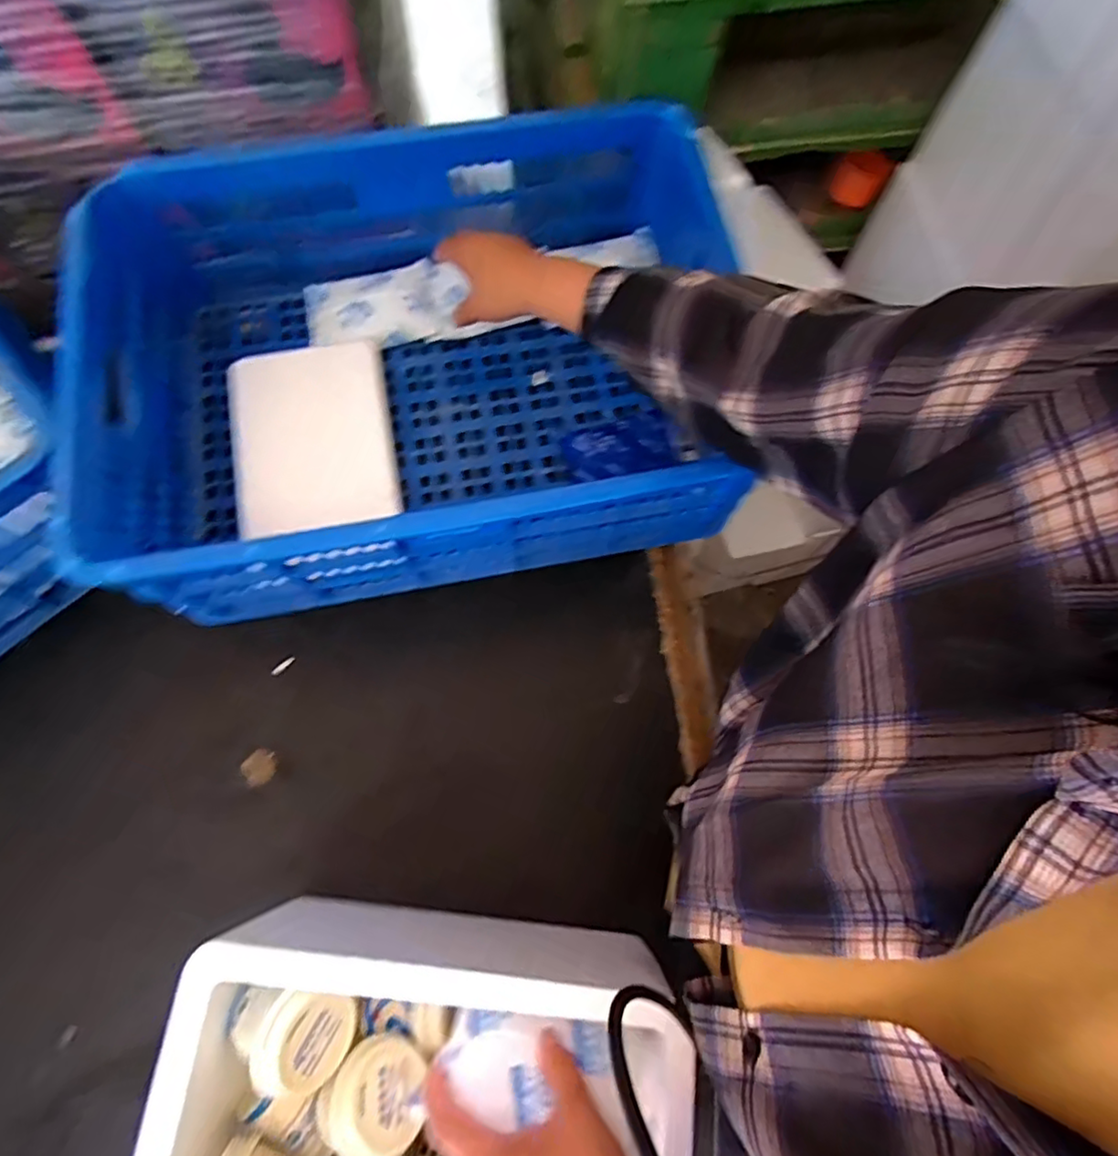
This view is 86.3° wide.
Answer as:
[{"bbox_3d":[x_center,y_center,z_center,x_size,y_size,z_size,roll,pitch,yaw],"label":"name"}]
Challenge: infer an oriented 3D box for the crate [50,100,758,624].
[{"bbox_3d":[-0.140,-0.217,0.610,0.586,0.181,0.413,-11,73,-5],"label":"crate"}]

